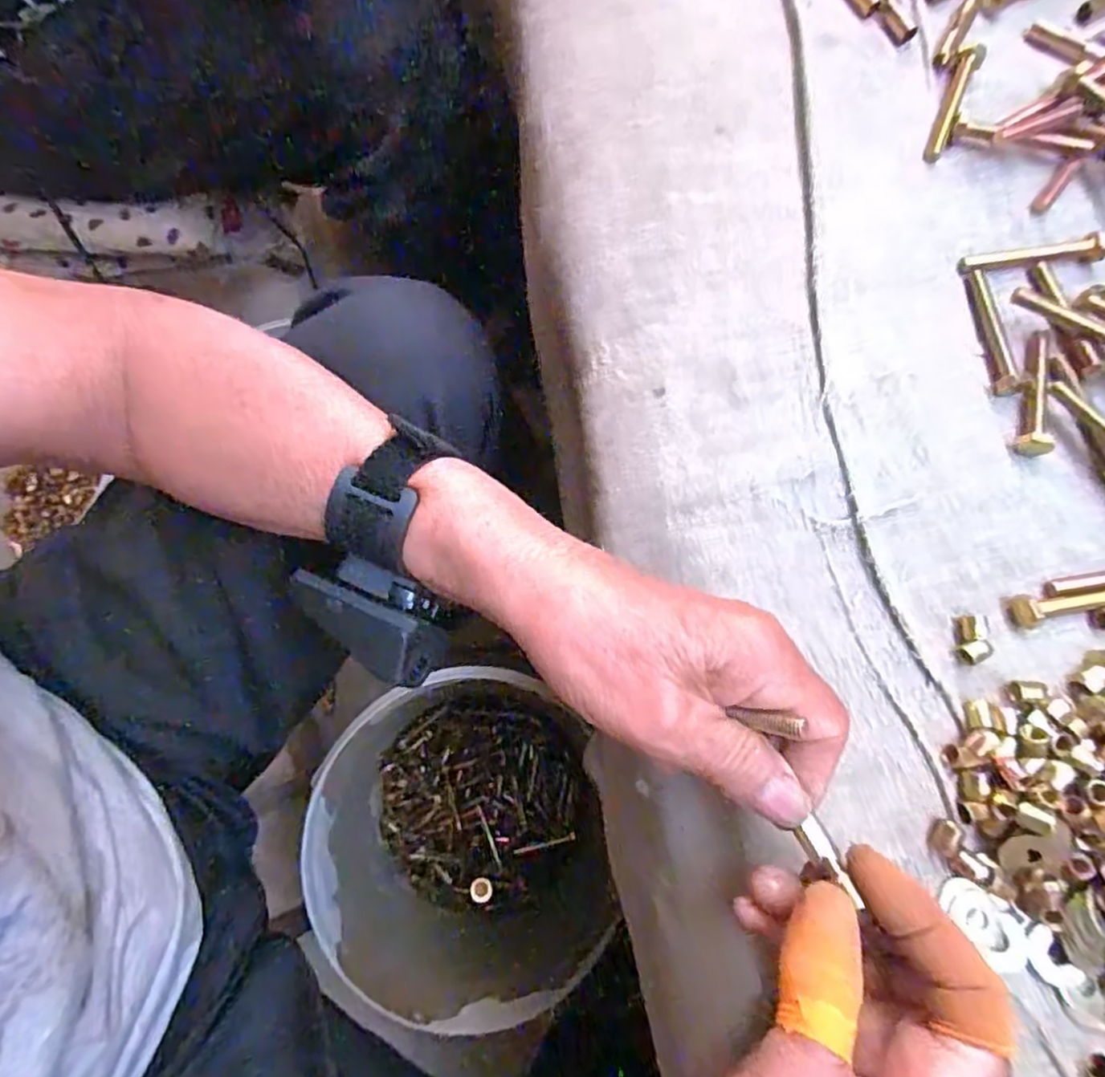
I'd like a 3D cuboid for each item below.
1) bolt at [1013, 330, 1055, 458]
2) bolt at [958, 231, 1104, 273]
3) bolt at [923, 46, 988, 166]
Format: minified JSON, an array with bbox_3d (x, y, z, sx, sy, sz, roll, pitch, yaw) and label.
[{"bbox_3d":[0.227,-0.071,0.297,0.013,0.013,0.065,11,77,4],"label":"bolt"},{"bbox_3d":[0.241,-0.141,0.314,0.065,0.015,0.013,-7,77,-1],"label":"bolt"},{"bbox_3d":[0.212,-0.232,0.335,0.013,0.013,0.065,23,78,6],"label":"bolt"}]

